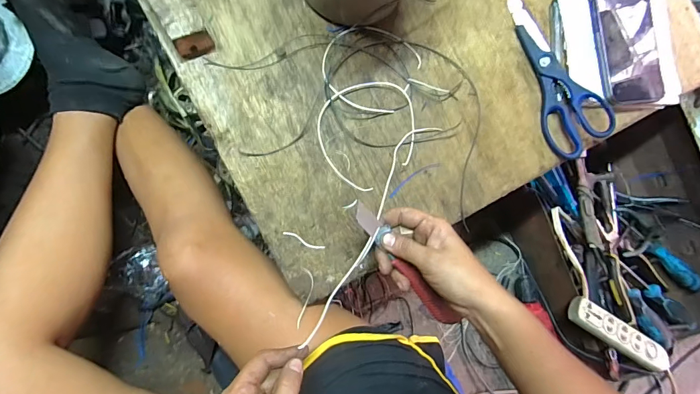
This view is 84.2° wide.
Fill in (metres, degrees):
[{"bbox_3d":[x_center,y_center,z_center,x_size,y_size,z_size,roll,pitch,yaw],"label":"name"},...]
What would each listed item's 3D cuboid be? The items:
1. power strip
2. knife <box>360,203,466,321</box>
[{"bbox_3d":[0.461,0.236,0.661,0.176,0.039,0.054,31,82,-5],"label":"power strip"},{"bbox_3d":[0.057,0.071,0.390,0.018,0.011,0.166,-41,104,-9],"label":"knife"}]

